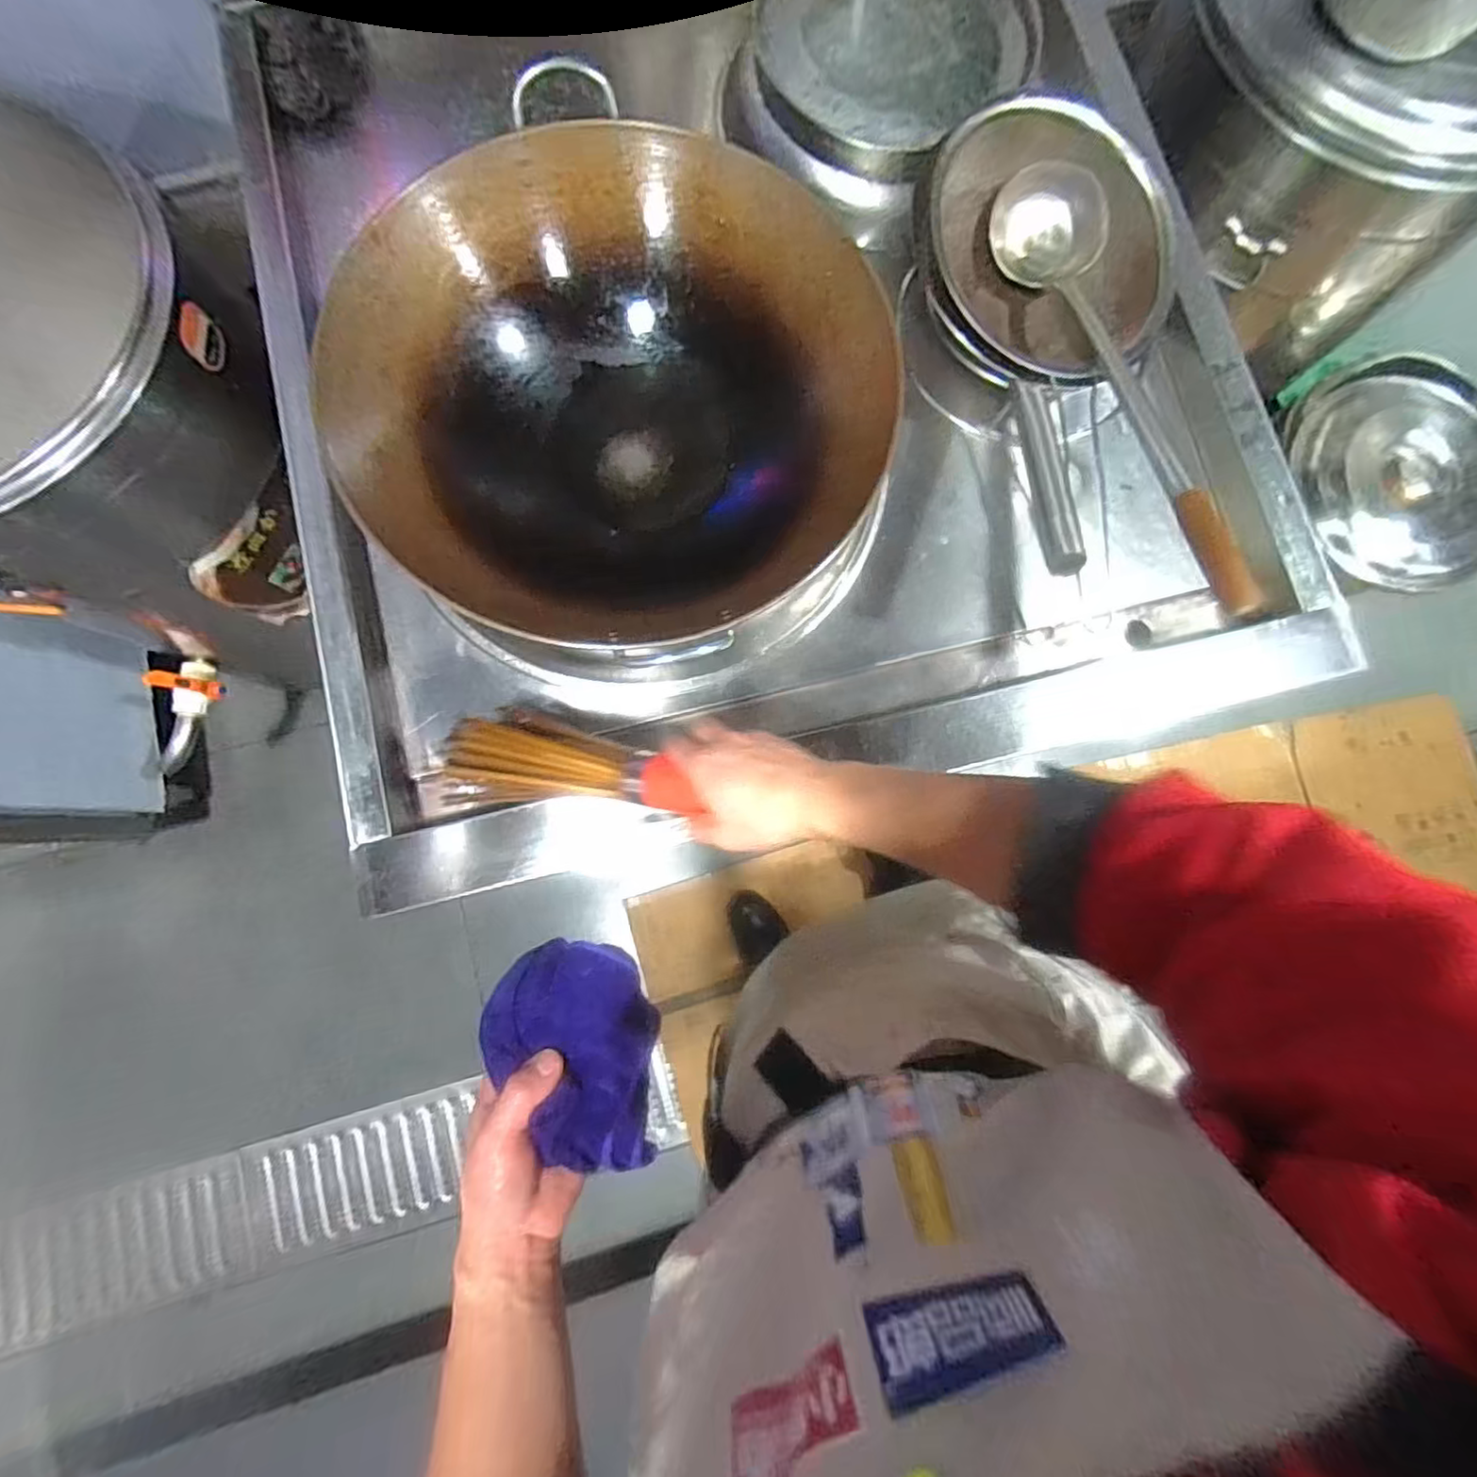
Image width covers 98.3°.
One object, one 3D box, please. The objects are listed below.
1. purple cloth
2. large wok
[{"bbox_3d":[-0.105,0.210,0.423,0.099,0.055,0.142,-17,82,-4],"label":"purple cloth"},{"bbox_3d":[-0.106,-0.318,0.629,0.454,0.171,0.458,0,81,-1],"label":"large wok"}]

